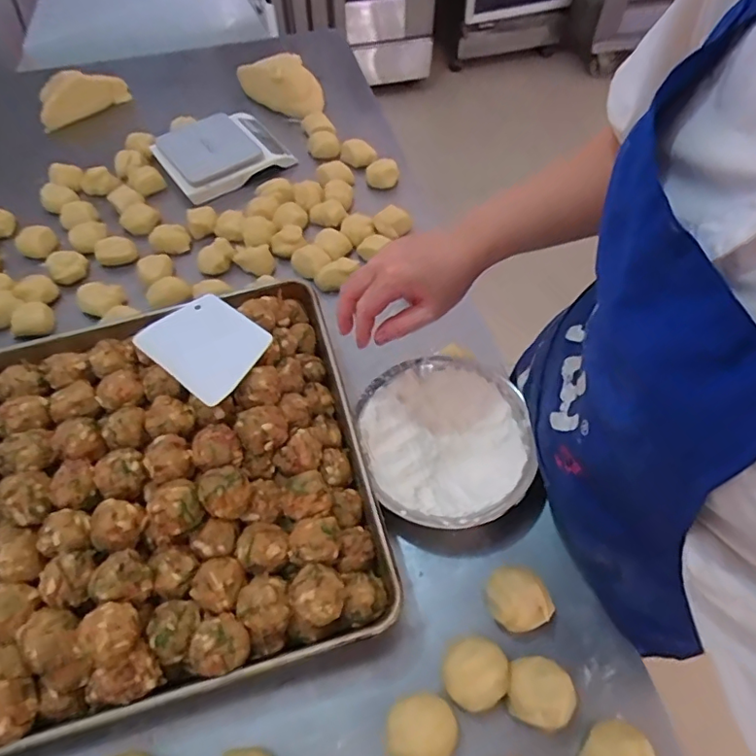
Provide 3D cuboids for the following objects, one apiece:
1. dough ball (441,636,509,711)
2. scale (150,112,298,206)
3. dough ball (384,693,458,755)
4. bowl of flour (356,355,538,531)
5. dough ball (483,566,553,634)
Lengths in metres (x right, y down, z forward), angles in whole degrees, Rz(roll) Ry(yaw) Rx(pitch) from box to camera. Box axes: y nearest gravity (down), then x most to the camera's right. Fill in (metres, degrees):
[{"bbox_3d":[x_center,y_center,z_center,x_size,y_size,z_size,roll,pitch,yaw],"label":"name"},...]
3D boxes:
[{"bbox_3d":[0.081,0.247,0.461,0.052,0.044,0.051,-1,57,1],"label":"dough ball"},{"bbox_3d":[-0.247,-0.362,0.866,0.179,0.032,0.144,-32,61,-18],"label":"scale"},{"bbox_3d":[0.034,0.285,0.442,0.055,0.044,0.051,-1,57,1],"label":"dough ball"},{"bbox_3d":[0.070,0.070,0.576,0.170,0.051,0.185,-1,57,1],"label":"bowl of flour"},{"bbox_3d":[0.124,0.201,0.497,0.051,0.044,0.053,-1,57,1],"label":"dough ball"}]

